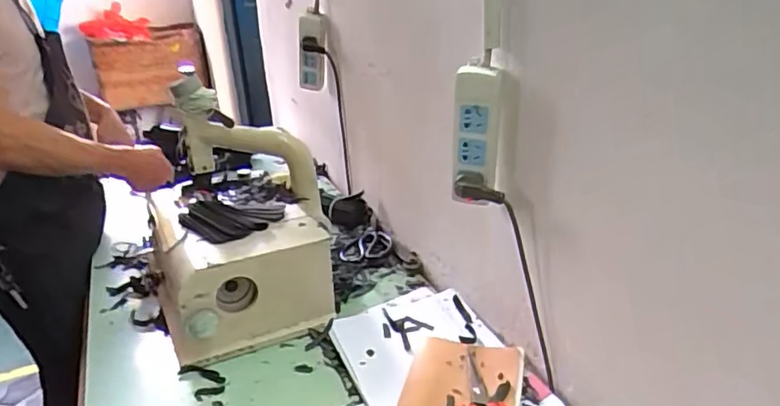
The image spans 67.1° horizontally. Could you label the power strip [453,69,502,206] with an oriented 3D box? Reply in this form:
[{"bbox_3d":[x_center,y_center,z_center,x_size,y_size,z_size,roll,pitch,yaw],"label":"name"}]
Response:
[{"bbox_3d":[0.105,-0.079,0.716,0.059,0.169,0.031,2,20,14],"label":"power strip"}]

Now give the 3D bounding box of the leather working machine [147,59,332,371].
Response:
[{"bbox_3d":[-0.238,0.015,0.918,0.275,0.311,0.293,-17,25,-23],"label":"leather working machine"}]

